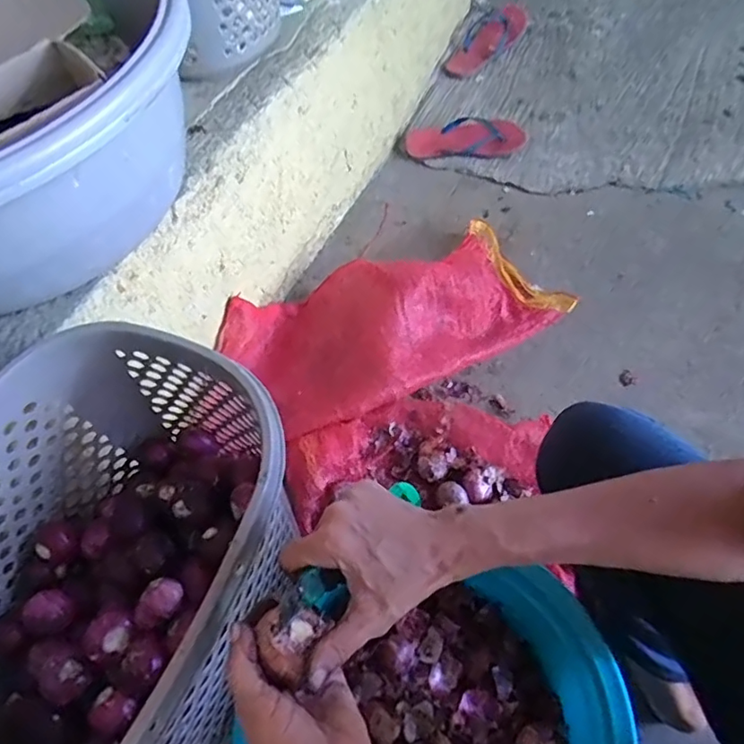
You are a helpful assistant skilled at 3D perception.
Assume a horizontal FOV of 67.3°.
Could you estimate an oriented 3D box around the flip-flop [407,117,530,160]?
[{"bbox_3d":[0.209,-0.554,1.317,0.295,0.055,0.108,9,58,25],"label":"flip-flop"}]

